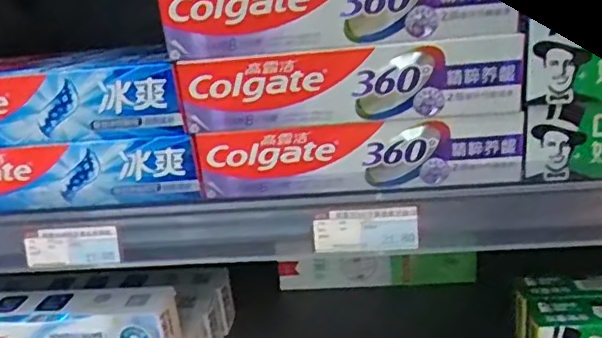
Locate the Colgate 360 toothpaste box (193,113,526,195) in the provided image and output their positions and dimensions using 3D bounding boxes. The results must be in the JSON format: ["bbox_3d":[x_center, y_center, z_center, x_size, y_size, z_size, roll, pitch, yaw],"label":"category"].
[{"bbox_3d":[0.041,-0.016,0.435,0.226,0.054,0.048,-4,21,4],"label":"Colgate 360 toothpaste box"}]

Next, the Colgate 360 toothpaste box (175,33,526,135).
[{"bbox_3d":[0.032,-0.057,0.405,0.224,0.053,0.036,-2,21,10],"label":"Colgate 360 toothpaste box"}]

